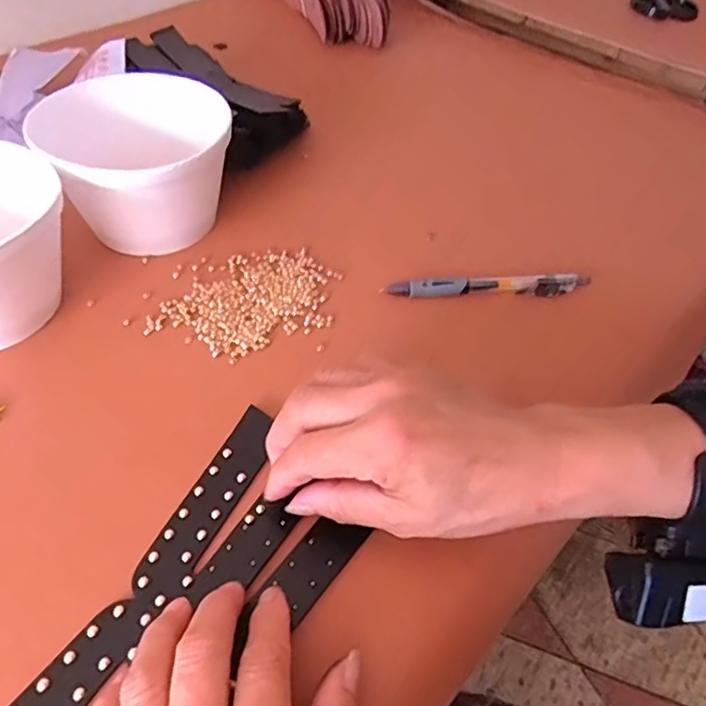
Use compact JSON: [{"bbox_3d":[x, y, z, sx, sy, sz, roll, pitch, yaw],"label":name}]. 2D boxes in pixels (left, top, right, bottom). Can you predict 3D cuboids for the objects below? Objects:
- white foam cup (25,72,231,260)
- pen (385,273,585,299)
[{"bbox_3d":[-0.147,-0.130,0.421,0.118,0.084,0.123,-27,56,-24],"label":"white foam cup"},{"bbox_3d":[0.093,-0.046,0.406,0.141,0.016,0.011,-1,49,-5],"label":"pen"}]

